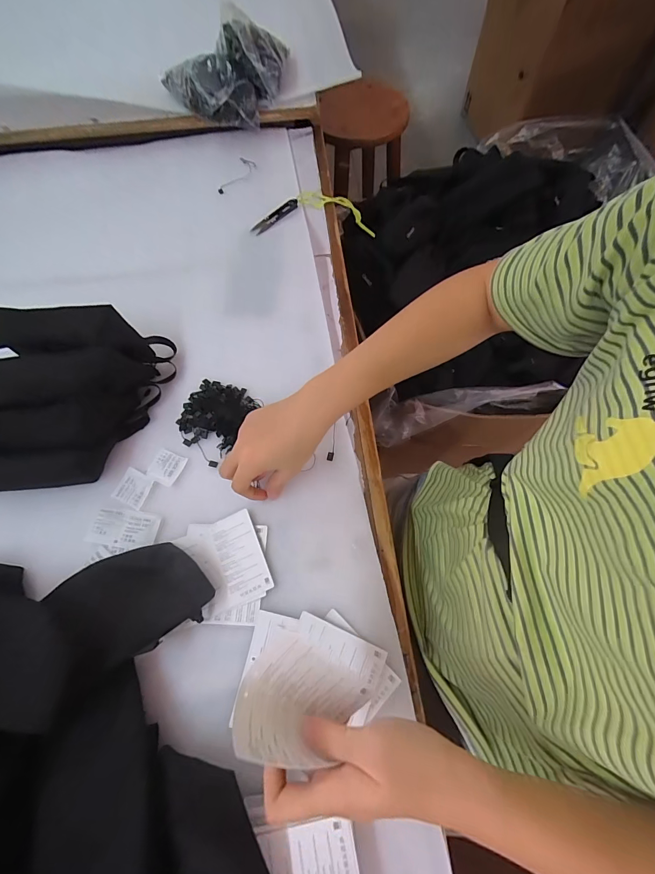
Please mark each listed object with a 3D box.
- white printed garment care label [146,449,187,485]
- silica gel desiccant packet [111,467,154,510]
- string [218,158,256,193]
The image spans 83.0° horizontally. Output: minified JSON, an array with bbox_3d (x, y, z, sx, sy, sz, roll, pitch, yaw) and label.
[{"bbox_3d":[-0.191,0.035,0.438,0.037,0.004,0.038,19,68,9],"label":"white printed garment care label"},{"bbox_3d":[-0.225,0.058,0.428,0.039,0.004,0.039,21,69,10],"label":"silica gel desiccant packet"},{"bbox_3d":[-0.157,-0.448,0.638,0.031,0.011,0.086,25,70,10],"label":"string"}]

